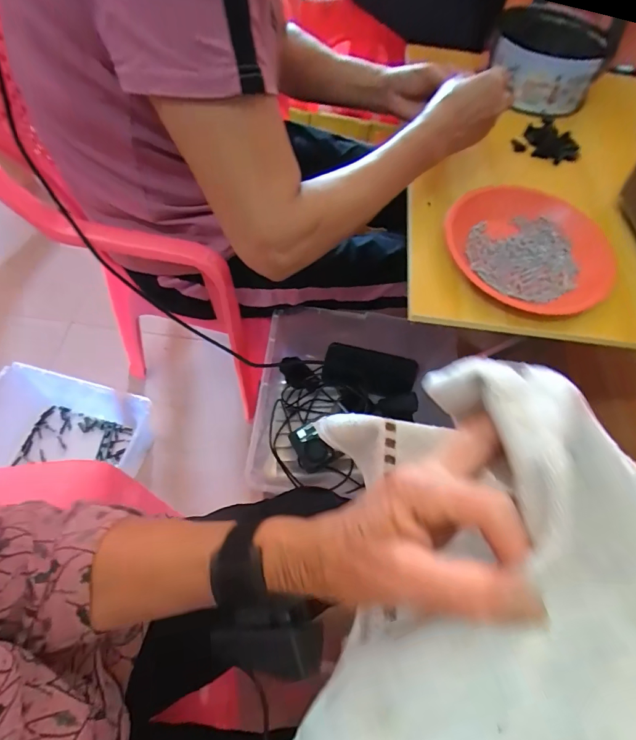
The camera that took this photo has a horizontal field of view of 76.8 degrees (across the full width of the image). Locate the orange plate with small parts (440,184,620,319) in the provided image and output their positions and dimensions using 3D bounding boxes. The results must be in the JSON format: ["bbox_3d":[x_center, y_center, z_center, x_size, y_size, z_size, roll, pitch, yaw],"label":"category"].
[{"bbox_3d":[0.256,-0.148,0.482,0.187,0.035,0.174,40,66,16],"label":"orange plate with small parts"}]

